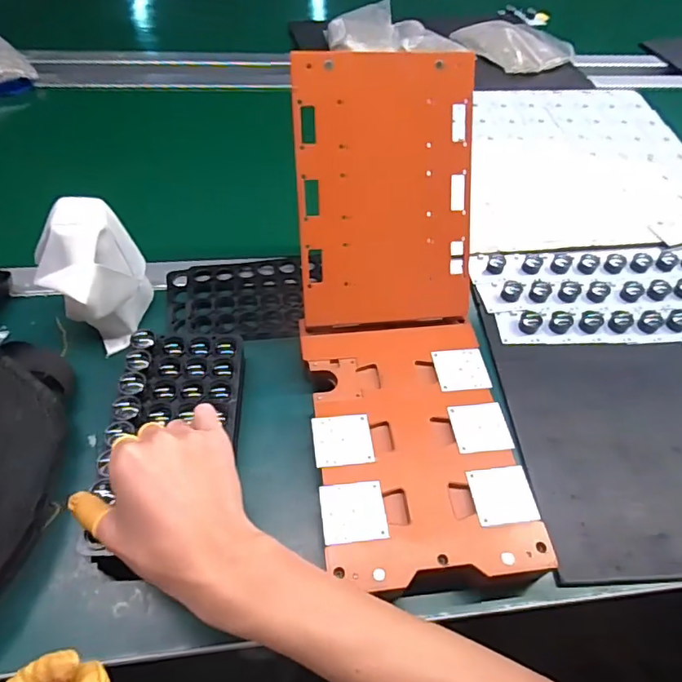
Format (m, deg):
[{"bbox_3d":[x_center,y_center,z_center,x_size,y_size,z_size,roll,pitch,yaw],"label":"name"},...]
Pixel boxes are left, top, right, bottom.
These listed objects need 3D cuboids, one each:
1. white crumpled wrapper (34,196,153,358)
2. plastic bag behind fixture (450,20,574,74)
[{"bbox_3d":[-0.225,-0.063,0.479,0.065,0.114,0.094,23,55,13],"label":"white crumpled wrapper"},{"bbox_3d":[0.313,-0.541,0.927,0.171,0.031,0.170,-20,57,-18],"label":"plastic bag behind fixture"}]

